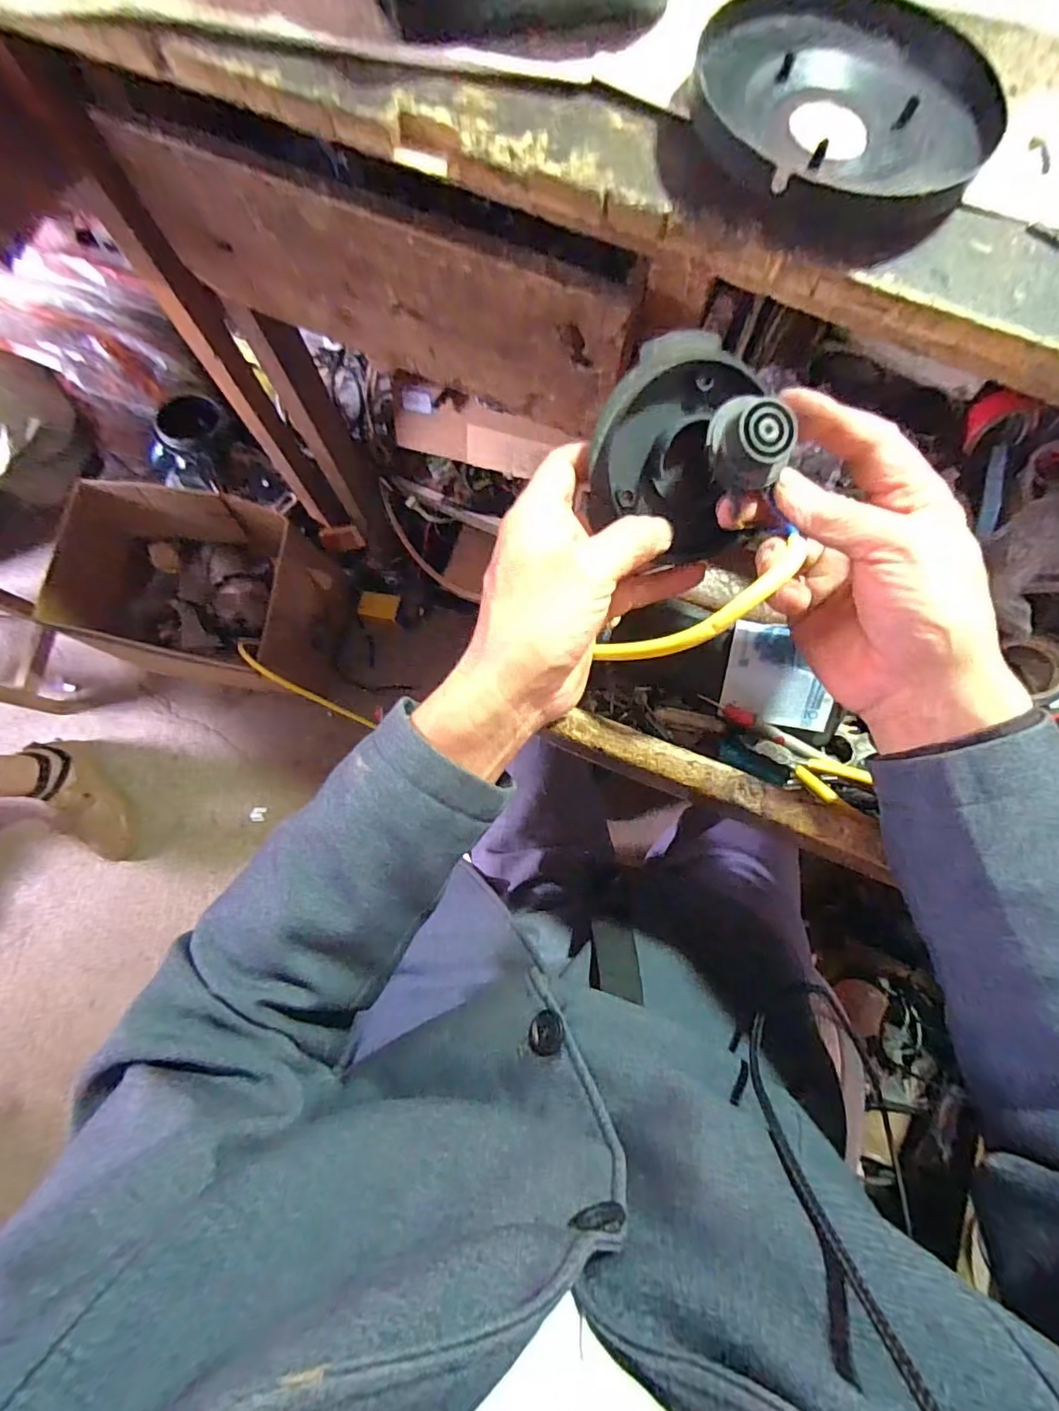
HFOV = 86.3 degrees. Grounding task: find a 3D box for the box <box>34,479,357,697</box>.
[{"bbox_3d":[-0.531,-0.195,0.964,0.397,0.221,0.283,12,79,1],"label":"box"}]

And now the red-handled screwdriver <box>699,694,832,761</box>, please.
[{"bbox_3d":[0.160,0.016,0.385,0.091,0.011,0.013,27,80,4],"label":"red-handled screwdriver"}]

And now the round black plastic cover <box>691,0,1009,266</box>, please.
[{"bbox_3d":[0.147,-0.286,0.270,0.135,0.017,0.153,5,79,0],"label":"round black plastic cover"}]

